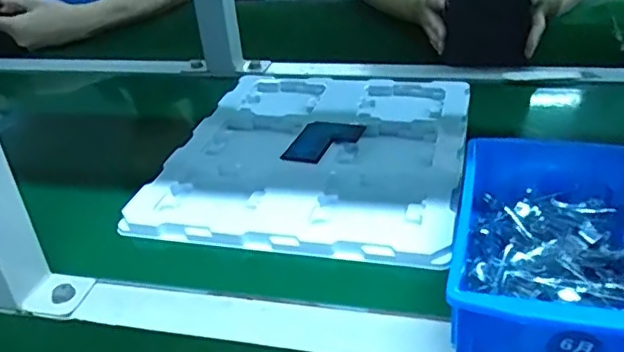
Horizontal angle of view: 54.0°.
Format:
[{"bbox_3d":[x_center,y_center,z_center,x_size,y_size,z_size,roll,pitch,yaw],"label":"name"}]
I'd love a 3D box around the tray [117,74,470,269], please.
[{"bbox_3d":[0.010,-0.029,0.614,0.274,0.023,0.324,4,33,15],"label":"tray"}]

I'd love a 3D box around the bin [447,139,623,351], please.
[{"bbox_3d":[0.166,0.048,0.411,0.128,0.065,0.200,5,33,16],"label":"bin"}]

